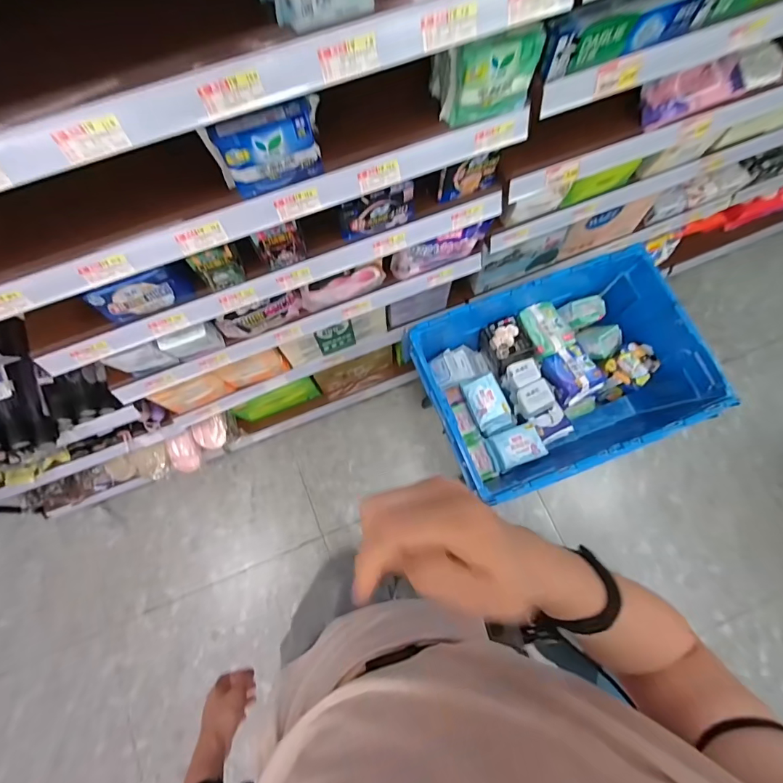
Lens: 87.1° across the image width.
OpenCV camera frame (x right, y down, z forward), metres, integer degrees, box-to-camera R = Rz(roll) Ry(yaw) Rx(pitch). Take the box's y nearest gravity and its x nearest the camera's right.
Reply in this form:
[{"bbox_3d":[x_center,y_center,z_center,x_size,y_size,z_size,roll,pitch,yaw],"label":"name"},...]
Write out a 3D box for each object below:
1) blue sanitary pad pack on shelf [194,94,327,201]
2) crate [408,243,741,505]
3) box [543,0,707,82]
[{"bbox_3d":[-0.154,-0.307,0.528,0.138,0.101,0.041,-25,76,-5],"label":"blue sanitary pad pack on shelf"},{"bbox_3d":[0.383,-0.024,1.011,0.585,0.286,0.409,-21,76,-4],"label":"crate"},{"bbox_3d":[0.324,-0.516,0.576,0.252,0.058,0.047,-24,76,-5],"label":"box"}]

